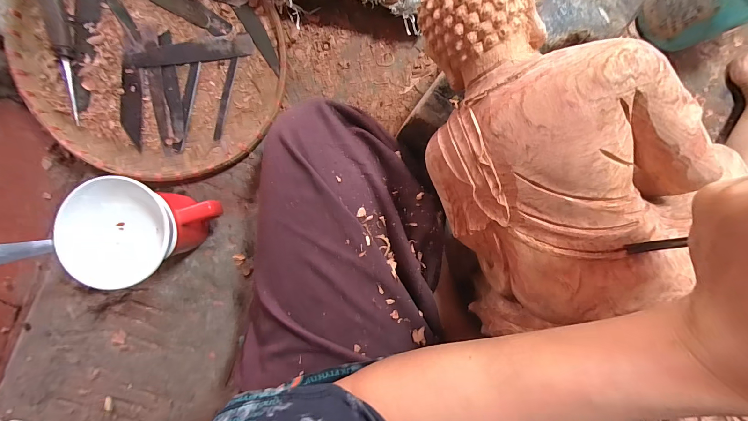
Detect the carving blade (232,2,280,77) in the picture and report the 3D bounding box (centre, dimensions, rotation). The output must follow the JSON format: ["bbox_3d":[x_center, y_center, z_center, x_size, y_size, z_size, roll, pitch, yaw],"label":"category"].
[{"bbox_3d":[-0.137,-0.208,0.385,0.020,0.004,0.088,-30,97,-2],"label":"carving blade"}]

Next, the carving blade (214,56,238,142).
[{"bbox_3d":[-0.184,-0.138,0.388,0.010,0.005,0.102,12,92,-6],"label":"carving blade"}]

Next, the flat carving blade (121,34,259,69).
[{"bbox_3d":[-0.220,-0.190,0.375,0.147,0.008,0.024,-11,94,-4],"label":"flat carving blade"}]

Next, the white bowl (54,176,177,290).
[{"bbox_3d":[-0.231,0.017,0.298,0.087,0.056,0.092,8,92,-5],"label":"white bowl"}]

